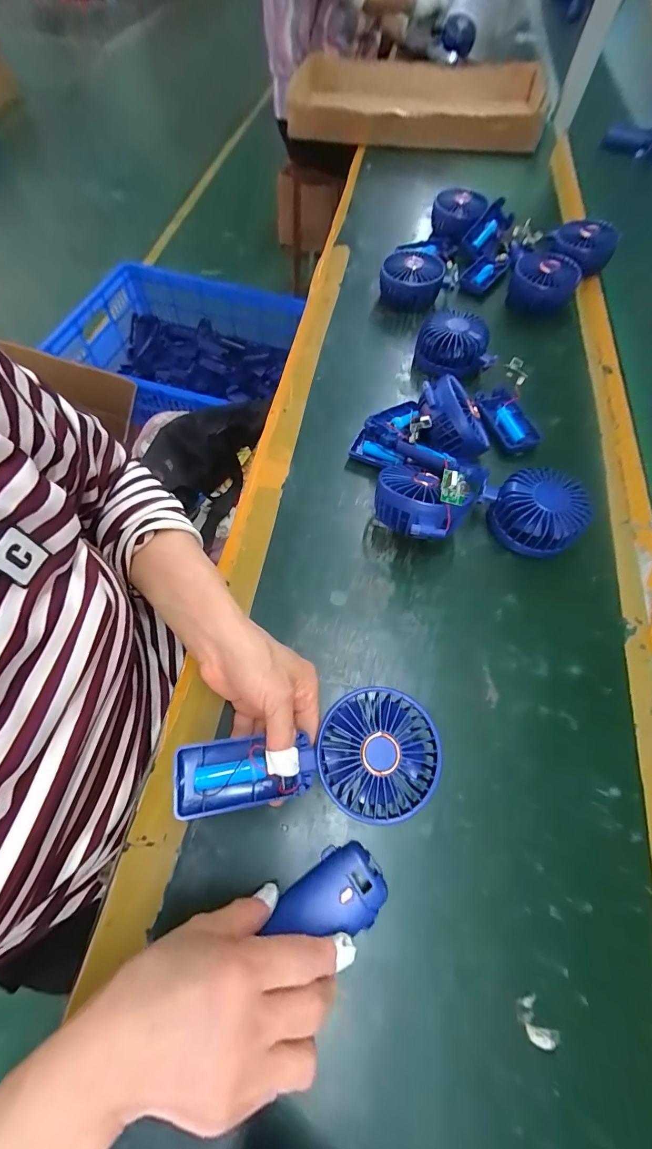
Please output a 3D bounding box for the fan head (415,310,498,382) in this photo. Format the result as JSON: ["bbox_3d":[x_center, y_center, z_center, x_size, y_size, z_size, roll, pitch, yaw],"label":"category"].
[{"bbox_3d":[0.157,-0.284,0.493,0.082,0.047,0.091,-14,64,-7],"label":"fan head"}]

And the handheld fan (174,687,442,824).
[{"bbox_3d":[-0.012,0.131,0.277,0.179,0.030,0.079,-7,63,0],"label":"handheld fan"}]

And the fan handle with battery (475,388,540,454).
[{"bbox_3d":[0.210,-0.179,0.458,0.049,0.016,0.084,-17,64,-8],"label":"fan handle with battery"}]

